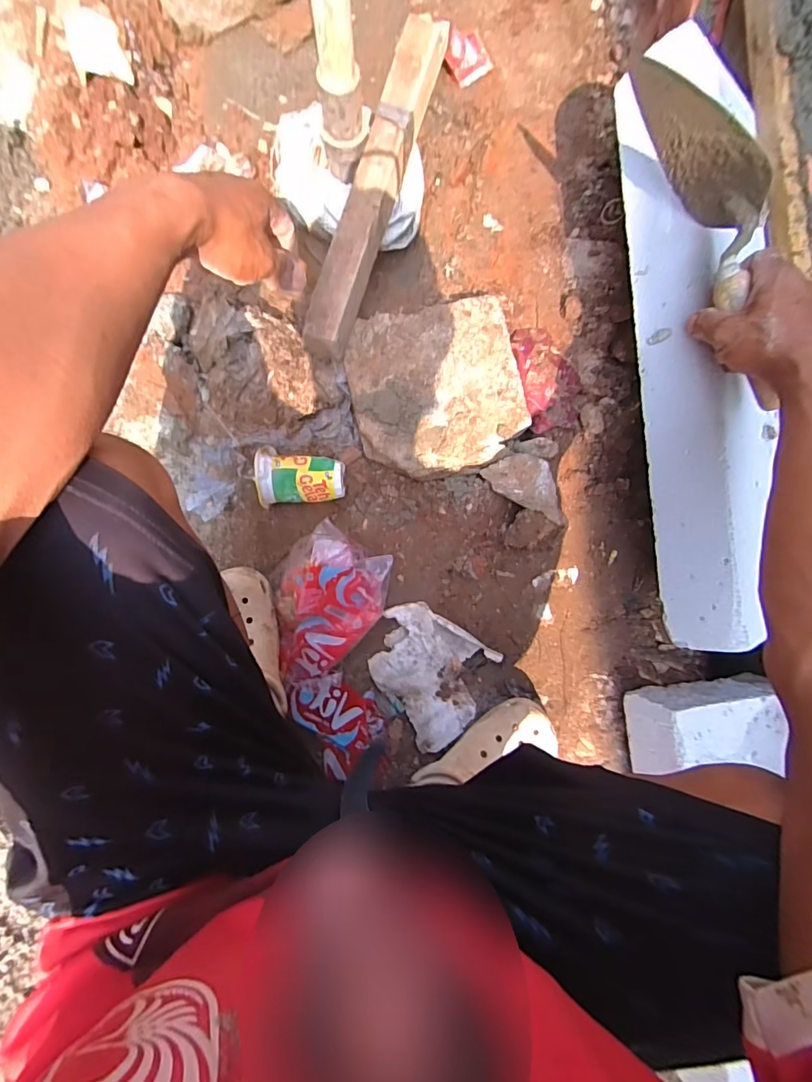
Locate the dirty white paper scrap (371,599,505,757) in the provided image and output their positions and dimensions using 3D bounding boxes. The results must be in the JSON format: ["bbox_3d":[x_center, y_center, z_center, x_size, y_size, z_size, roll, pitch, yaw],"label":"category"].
[{"bbox_3d":[0.025,0.168,0.608,0.149,0.014,0.143,34,86,0],"label":"dirty white paper scrap"}]

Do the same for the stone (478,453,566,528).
[{"bbox_3d":[0.149,-0.069,0.579,0.109,0.029,0.057,26,86,0],"label":"stone"}]

